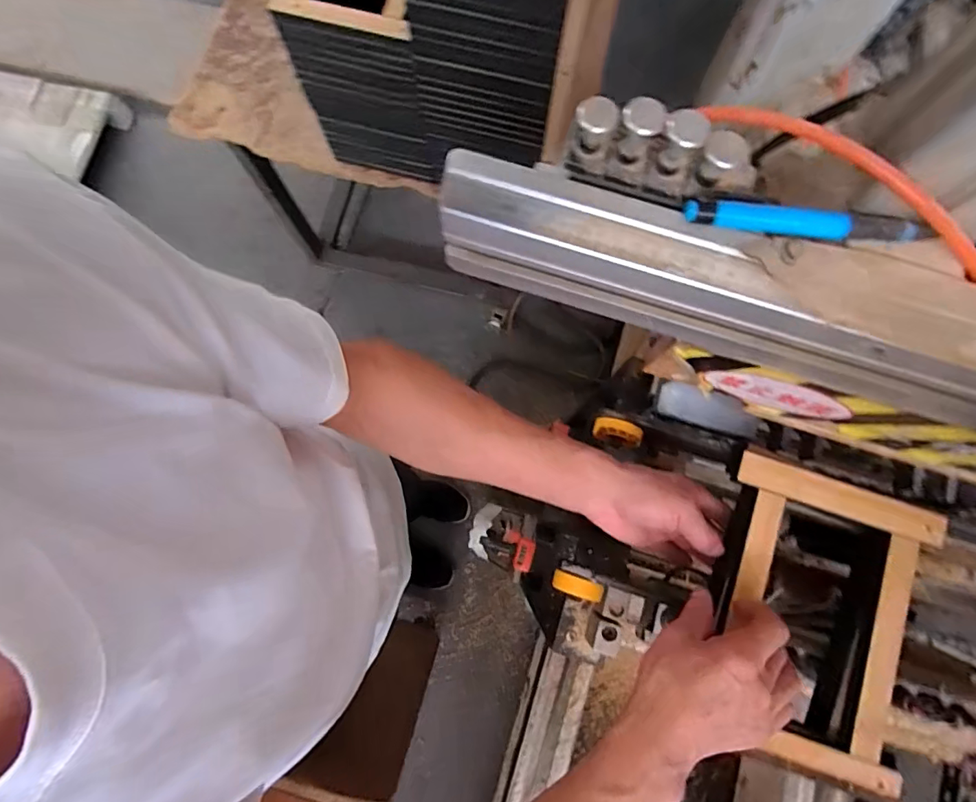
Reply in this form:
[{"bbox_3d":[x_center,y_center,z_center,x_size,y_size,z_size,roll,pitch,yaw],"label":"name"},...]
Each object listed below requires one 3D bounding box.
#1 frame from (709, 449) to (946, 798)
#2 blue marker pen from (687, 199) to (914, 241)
[{"bbox_3d":[0.276,0.183,0.427,0.179,0.038,0.232,20,79,4],"label":"frame"},{"bbox_3d":[0.158,-0.091,0.249,0.114,0.010,0.013,4,78,0],"label":"blue marker pen"}]

